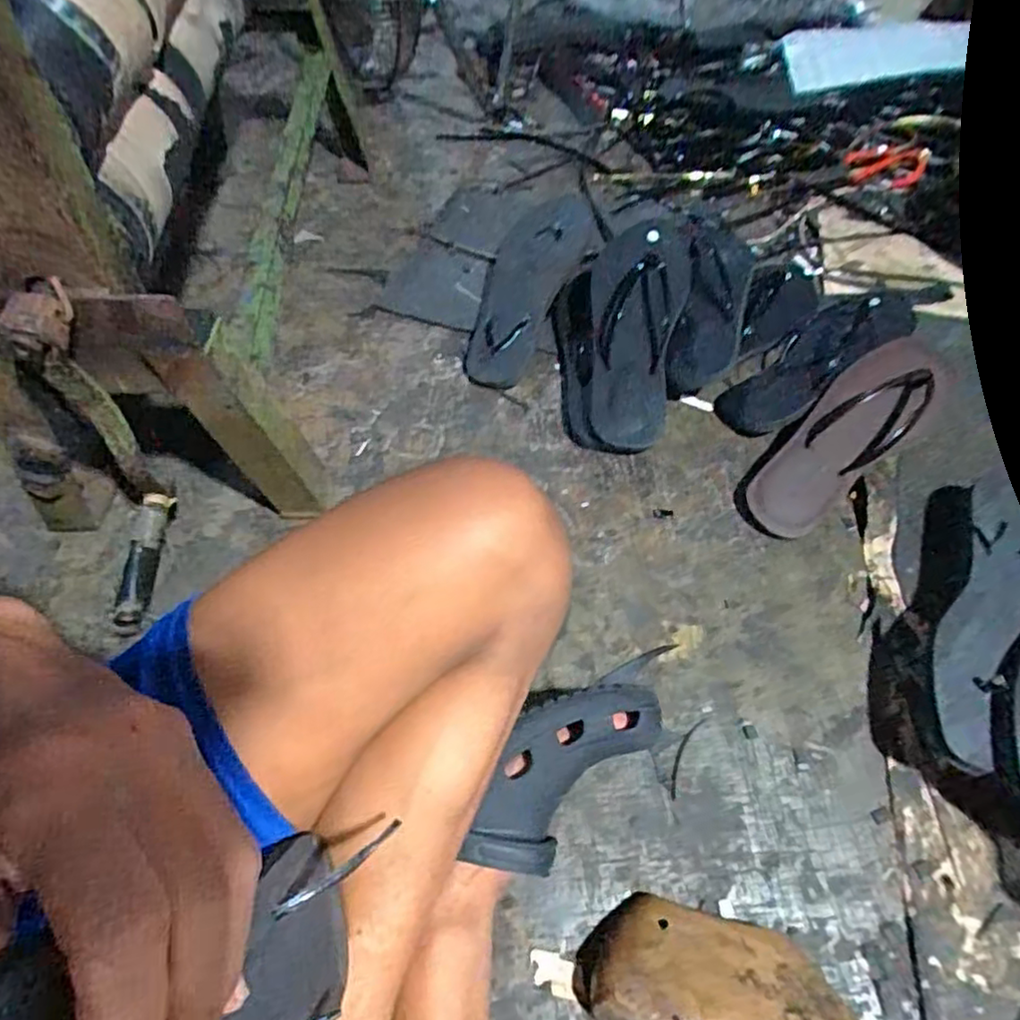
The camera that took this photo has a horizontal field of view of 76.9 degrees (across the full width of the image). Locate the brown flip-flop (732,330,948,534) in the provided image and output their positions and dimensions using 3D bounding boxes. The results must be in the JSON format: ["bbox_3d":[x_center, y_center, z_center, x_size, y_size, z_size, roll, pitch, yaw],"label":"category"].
[{"bbox_3d":[0.320,-0.075,0.610,0.256,0.038,0.081,-44,67,-5],"label":"brown flip-flop"}]

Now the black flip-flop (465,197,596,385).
[{"bbox_3d":[0.013,-0.257,0.737,0.109,0.032,0.257,21,75,26],"label":"black flip-flop"}]

